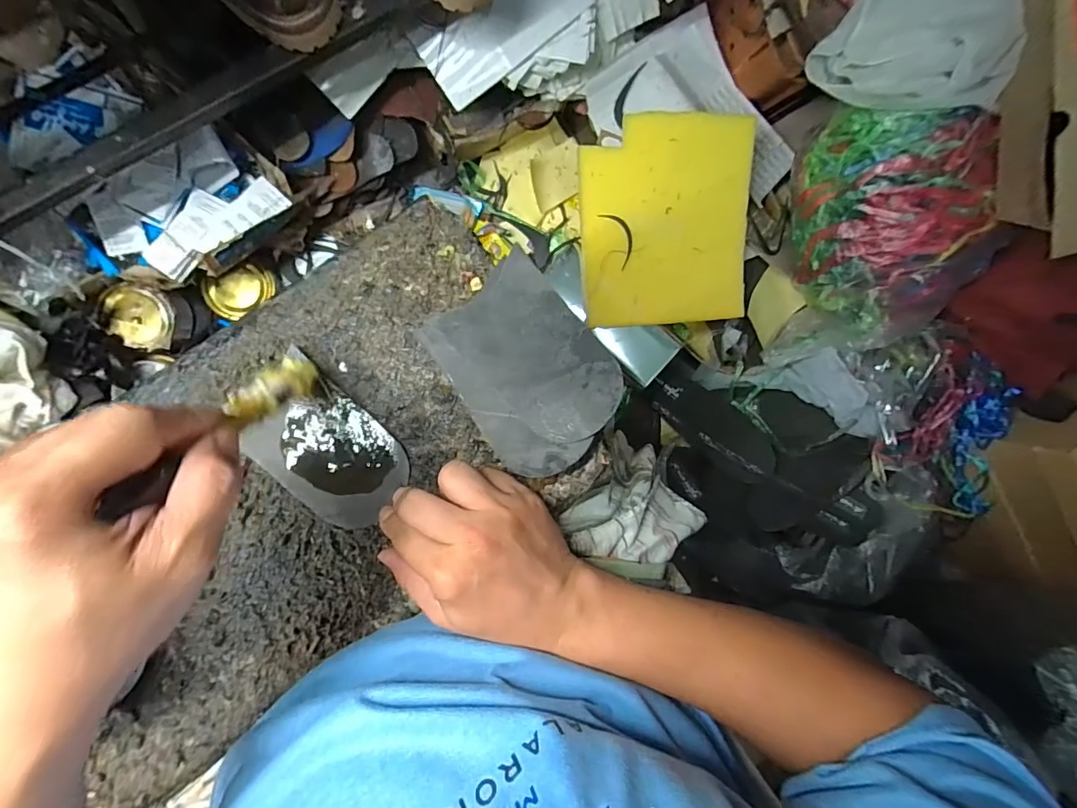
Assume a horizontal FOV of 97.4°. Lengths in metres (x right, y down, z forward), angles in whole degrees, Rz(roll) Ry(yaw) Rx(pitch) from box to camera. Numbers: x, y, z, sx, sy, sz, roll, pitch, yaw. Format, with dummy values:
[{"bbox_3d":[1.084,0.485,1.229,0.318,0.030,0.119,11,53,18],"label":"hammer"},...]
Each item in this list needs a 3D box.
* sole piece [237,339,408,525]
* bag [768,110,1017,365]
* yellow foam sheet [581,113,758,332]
[{"bbox_3d":[-0.148,0.032,0.333,0.110,0.007,0.075,40,87,1],"label":"sole piece"},{"bbox_3d":[0.444,-0.215,0.610,0.171,0.191,0.271,-5,97,-6],"label":"bag"},{"bbox_3d":[0.179,-0.253,0.663,0.232,0.014,0.273,-2,98,-1],"label":"yellow foam sheet"}]

